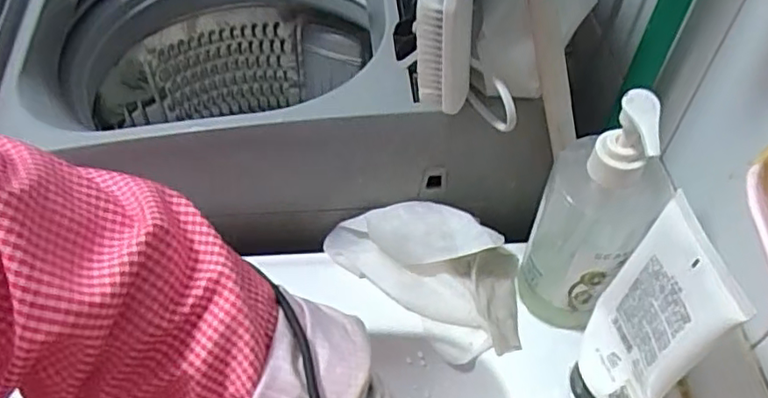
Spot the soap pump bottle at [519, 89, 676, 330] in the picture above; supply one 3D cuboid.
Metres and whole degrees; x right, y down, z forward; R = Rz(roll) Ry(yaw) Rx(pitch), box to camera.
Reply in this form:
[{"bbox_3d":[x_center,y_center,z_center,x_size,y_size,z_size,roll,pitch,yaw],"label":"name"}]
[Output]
[{"bbox_3d":[0.133,0.016,0.416,0.044,0.208,0.072,-31,58,-23],"label":"soap pump bottle"}]

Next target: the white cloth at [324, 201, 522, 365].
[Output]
[{"bbox_3d":[0.032,0.052,0.498,0.175,0.054,0.096,22,55,16],"label":"white cloth"}]

